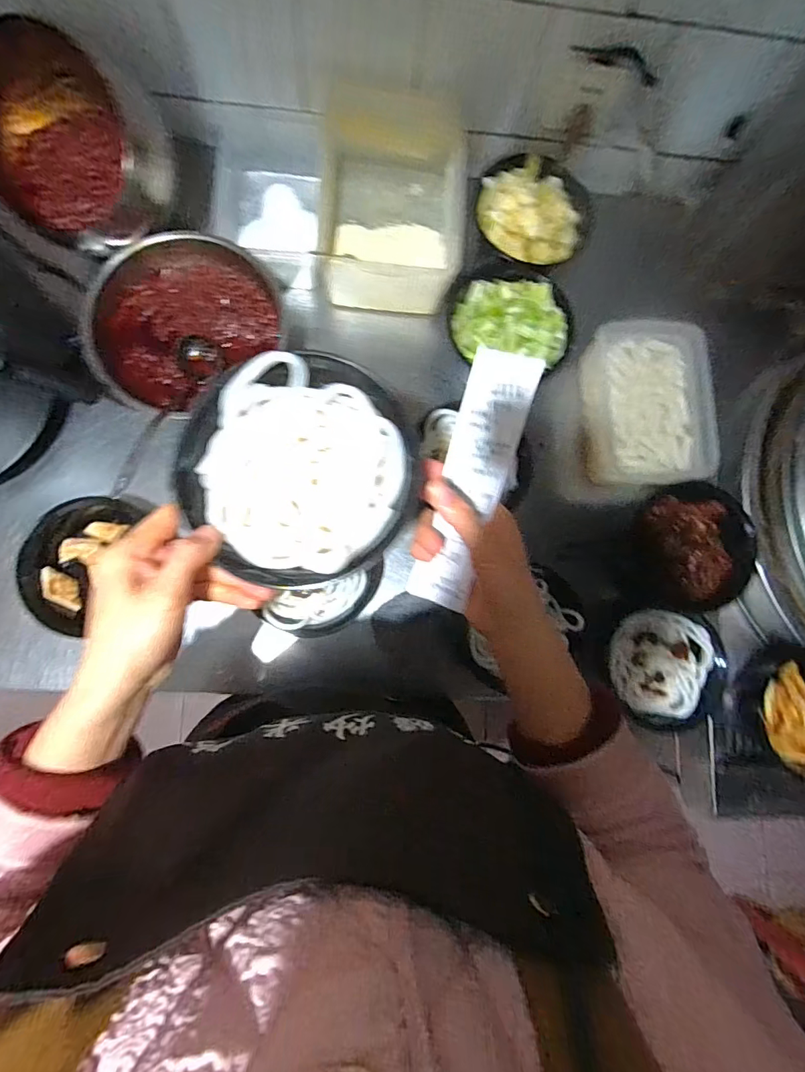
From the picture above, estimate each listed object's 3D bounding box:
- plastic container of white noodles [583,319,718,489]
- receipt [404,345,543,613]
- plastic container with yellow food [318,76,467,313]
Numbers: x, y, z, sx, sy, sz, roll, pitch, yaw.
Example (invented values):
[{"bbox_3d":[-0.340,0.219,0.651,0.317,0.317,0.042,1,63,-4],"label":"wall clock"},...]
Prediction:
[{"bbox_3d":[0.349,-0.185,0.649,0.164,0.066,0.233,1,82,-5],"label":"plastic container of white noodles"},{"bbox_3d":[0.056,-0.043,0.375,0.054,0.010,0.208,21,100,26],"label":"receipt"},{"bbox_3d":[-0.021,-0.455,0.652,0.190,0.106,0.257,2,82,-5],"label":"plastic container with yellow food"}]

